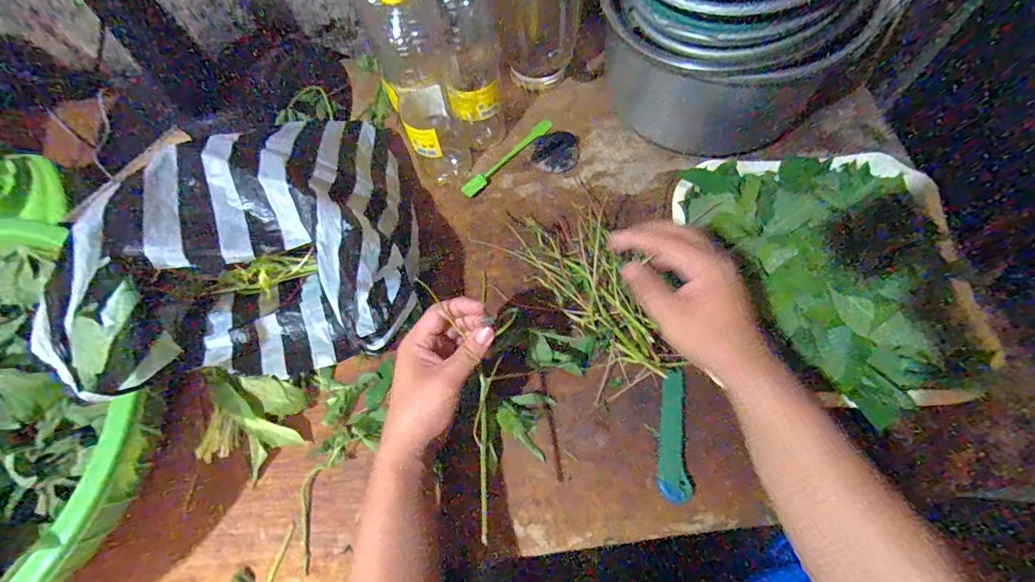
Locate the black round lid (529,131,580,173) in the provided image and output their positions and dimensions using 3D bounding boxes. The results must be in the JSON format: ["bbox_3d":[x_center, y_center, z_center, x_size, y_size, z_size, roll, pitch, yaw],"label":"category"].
[{"bbox_3d":[0.056,-0.204,0.654,0.067,0.012,0.065,-1,67,2],"label":"black round lid"}]

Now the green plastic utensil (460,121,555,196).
[{"bbox_3d":[-0.013,-0.196,0.654,0.168,0.017,0.021,-41,71,-14],"label":"green plastic utensil"}]

